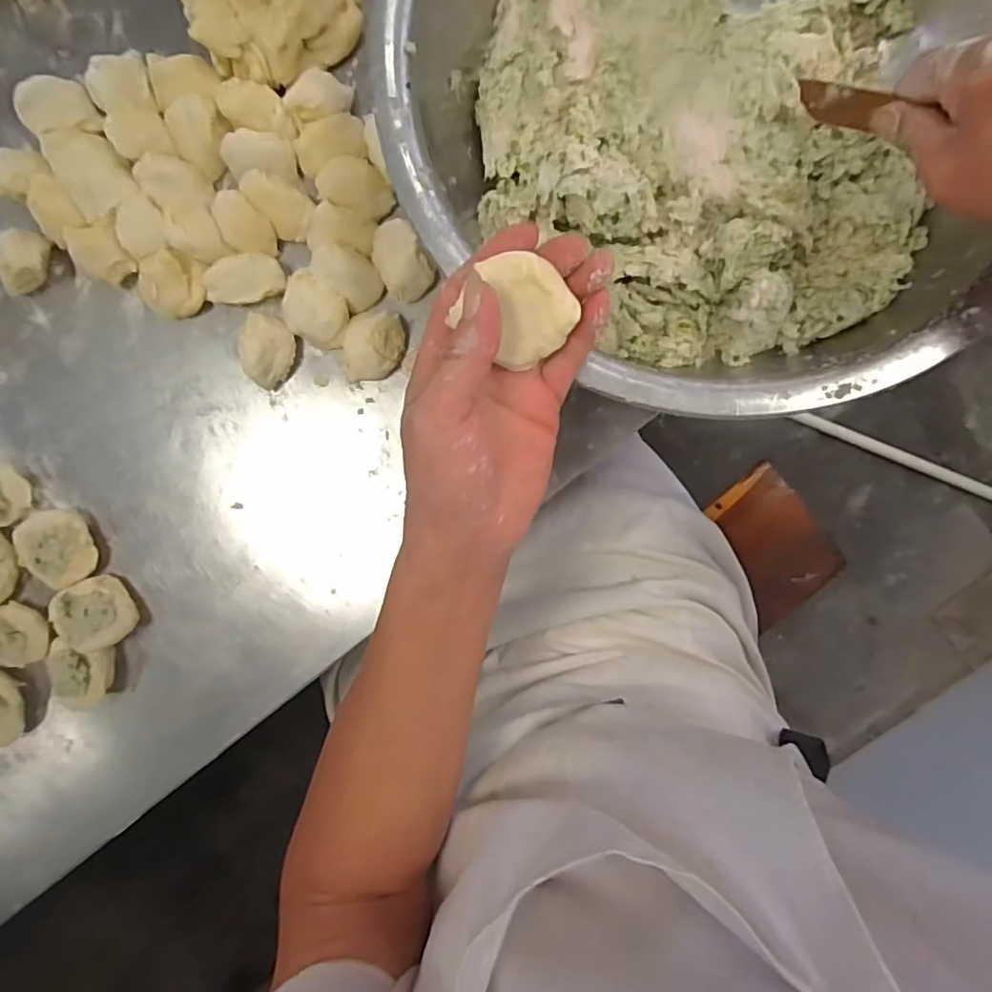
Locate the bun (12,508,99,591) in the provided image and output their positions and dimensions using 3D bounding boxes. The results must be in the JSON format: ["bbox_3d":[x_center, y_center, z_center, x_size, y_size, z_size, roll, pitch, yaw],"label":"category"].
[{"bbox_3d":[-0.337,0.040,0.451,0.054,0.027,0.056,0,93,1],"label":"bun"}]

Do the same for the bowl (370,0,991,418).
[{"bbox_3d":[0.123,-0.242,0.358,0.358,0.113,0.371,0,93,1],"label":"bowl"}]

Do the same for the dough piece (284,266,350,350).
[{"bbox_3d":[-0.132,-0.135,0.430,0.055,0.021,0.044,34,93,-1],"label":"dough piece"}]

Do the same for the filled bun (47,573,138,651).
[{"bbox_3d":[-0.301,0.088,0.442,0.042,0.037,0.050,-31,92,3],"label":"filled bun"}]

